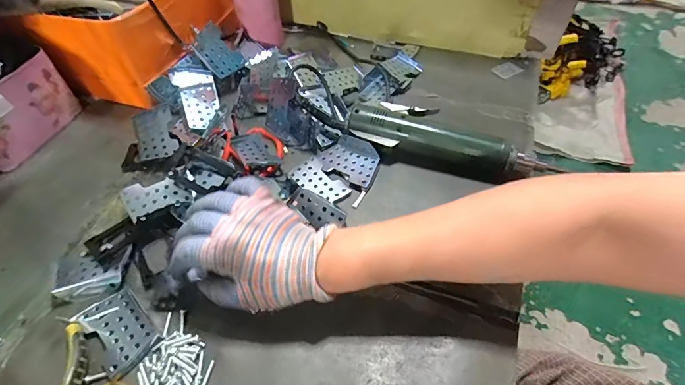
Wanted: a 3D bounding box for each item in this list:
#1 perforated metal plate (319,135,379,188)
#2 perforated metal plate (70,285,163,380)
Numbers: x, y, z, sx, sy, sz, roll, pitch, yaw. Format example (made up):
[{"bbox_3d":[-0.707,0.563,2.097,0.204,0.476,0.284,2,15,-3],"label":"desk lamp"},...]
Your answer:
[{"bbox_3d":[0.010,-0.039,0.440,0.066,0.023,0.049,30,57,23],"label":"perforated metal plate"},{"bbox_3d":[-0.192,0.116,0.331,0.072,0.007,0.045,33,54,25],"label":"perforated metal plate"}]

